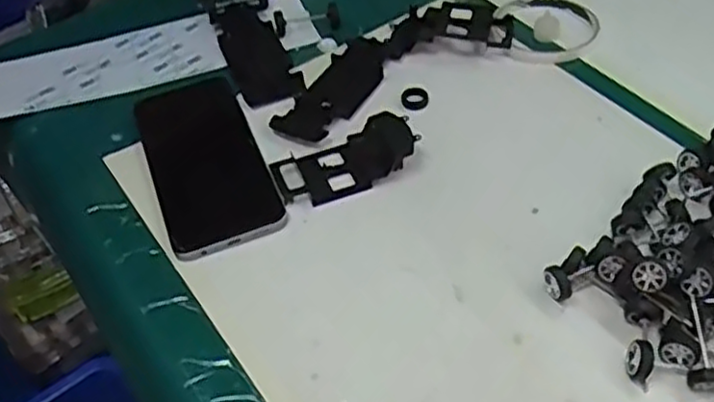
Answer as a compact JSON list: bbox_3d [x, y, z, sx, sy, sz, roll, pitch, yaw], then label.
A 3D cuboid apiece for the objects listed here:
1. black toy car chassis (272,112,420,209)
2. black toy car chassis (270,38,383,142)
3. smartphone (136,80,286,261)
[{"bbox_3d":[-0.008,-0.029,0.497,0.096,0.024,0.048,-21,48,-12],"label":"black toy car chassis"},{"bbox_3d":[-0.013,-0.085,0.557,0.047,0.008,0.115,20,53,24],"label":"black toy car chassis"},{"bbox_3d":[-0.105,-0.029,0.515,0.075,0.015,0.164,-19,48,-11],"label":"smartphone"}]

